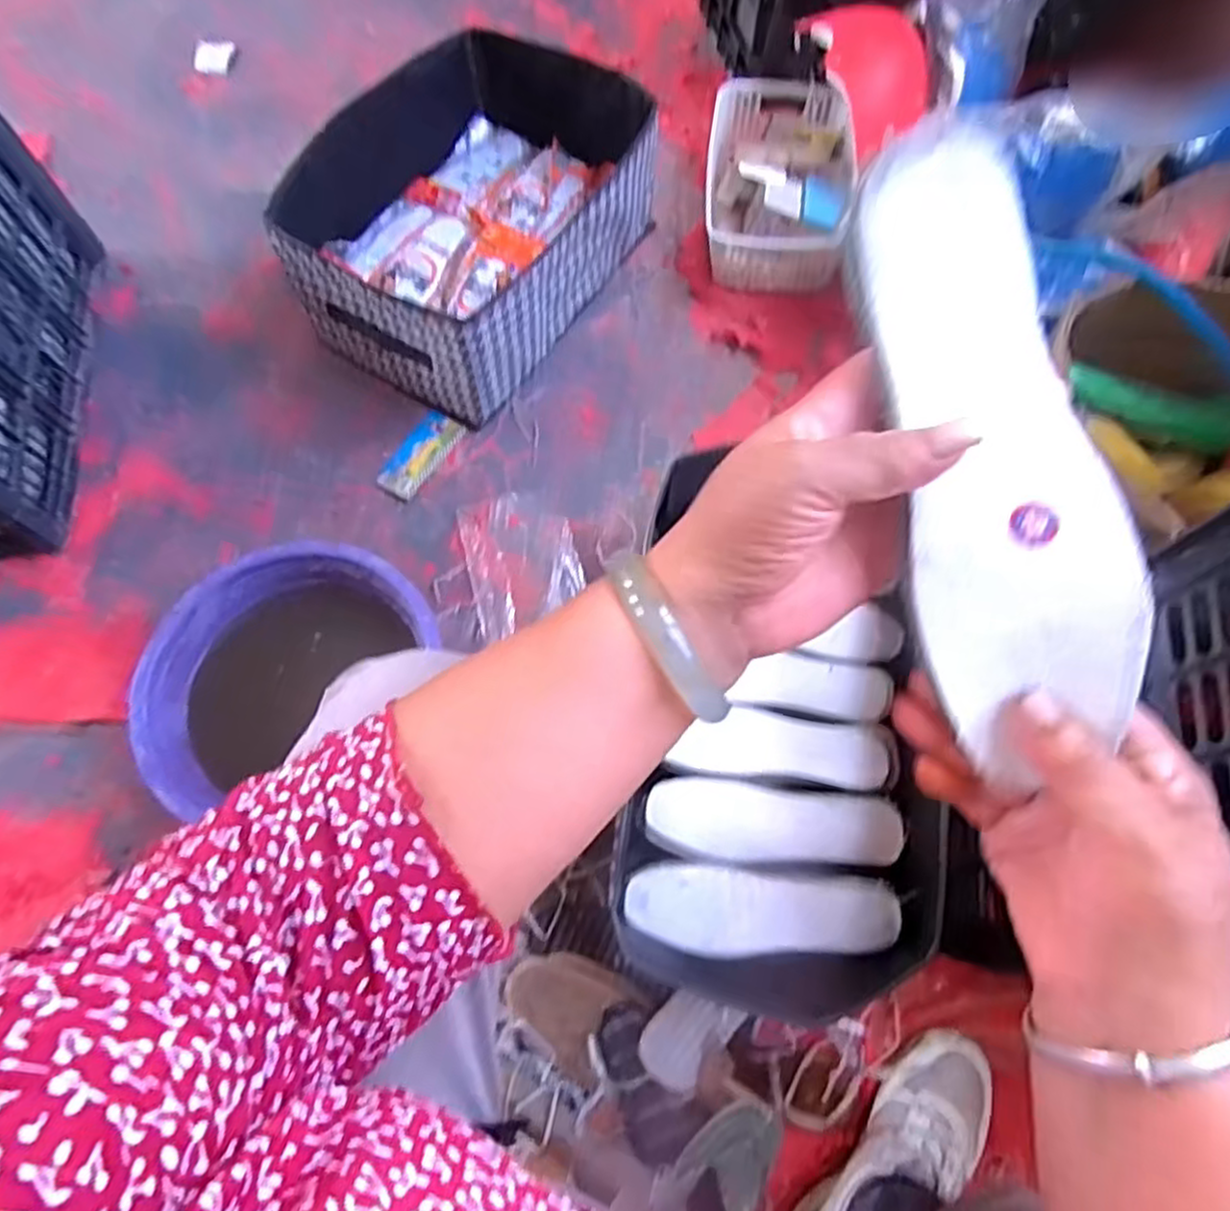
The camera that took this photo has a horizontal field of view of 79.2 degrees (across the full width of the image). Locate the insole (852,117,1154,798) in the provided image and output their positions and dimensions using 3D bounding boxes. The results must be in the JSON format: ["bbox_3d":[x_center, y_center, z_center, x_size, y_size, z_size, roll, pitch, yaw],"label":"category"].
[{"bbox_3d":[0.130,-0.053,0.256,0.062,0.030,0.218,-11,89,-5],"label":"insole"}]

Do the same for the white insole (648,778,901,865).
[{"bbox_3d":[0.143,0.200,0.679,0.219,0.036,0.068,5,70,1],"label":"white insole"}]

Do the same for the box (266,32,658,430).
[{"bbox_3d":[-0.174,-0.496,0.943,0.331,0.155,0.445,29,72,10],"label":"box"}]

